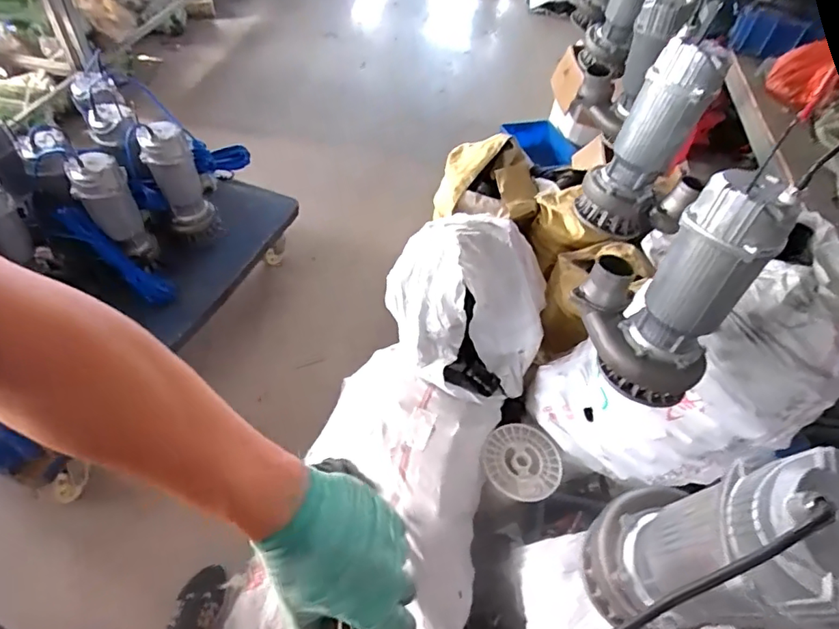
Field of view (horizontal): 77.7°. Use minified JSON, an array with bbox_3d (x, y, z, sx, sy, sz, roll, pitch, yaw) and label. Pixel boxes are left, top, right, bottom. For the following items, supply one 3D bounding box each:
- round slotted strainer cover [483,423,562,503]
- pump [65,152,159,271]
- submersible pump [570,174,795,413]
[{"bbox_3d":[0.269,0.378,1.342,0.200,0.041,0.200,3,50,-4],"label":"round slotted strainer cover"},{"bbox_3d":[-0.890,-0.280,1.528,0.134,0.367,0.117,34,55,20],"label":"pump"},{"bbox_3d":[0.387,-0.049,0.821,0.221,0.362,0.171,26,52,14],"label":"submersible pump"}]

